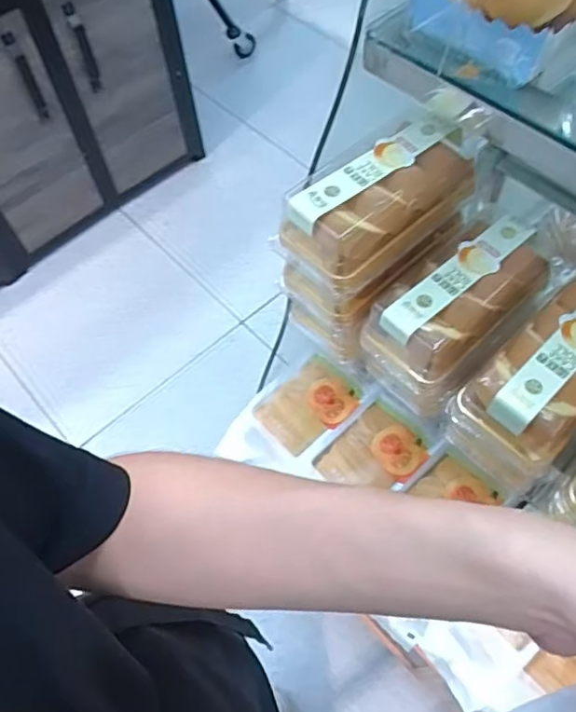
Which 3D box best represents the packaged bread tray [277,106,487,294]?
[{"bbox_3d":[0.103,-0.163,0.596,0.224,0.073,0.094,-35,64,-16],"label":"packaged bread tray"}]

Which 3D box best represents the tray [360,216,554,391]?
[{"bbox_3d":[0.185,-0.058,0.614,0.205,0.071,0.092,-36,64,-17],"label":"tray"}]

